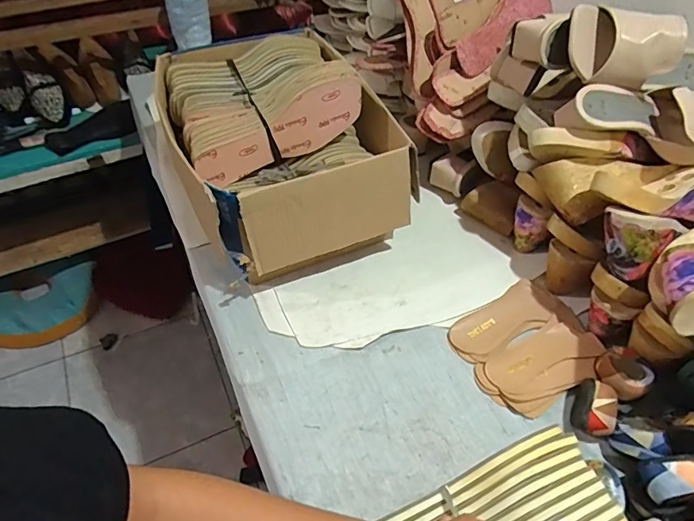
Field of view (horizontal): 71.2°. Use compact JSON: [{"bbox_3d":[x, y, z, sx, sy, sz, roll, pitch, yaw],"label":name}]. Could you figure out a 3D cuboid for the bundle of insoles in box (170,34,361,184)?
[{"bbox_3d":[-0.133,-0.251,0.714,0.248,0.098,0.218,-20,55,-19],"label":"bundle of insoles in box"}]

